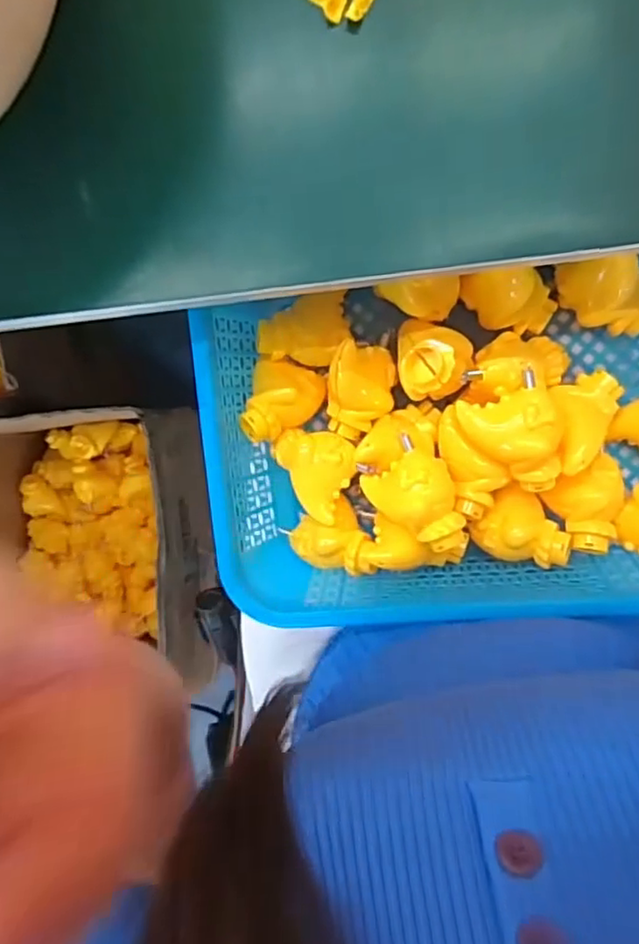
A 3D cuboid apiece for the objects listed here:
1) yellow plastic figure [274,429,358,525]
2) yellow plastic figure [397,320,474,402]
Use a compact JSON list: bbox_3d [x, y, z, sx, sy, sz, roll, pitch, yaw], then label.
[{"bbox_3d":[0.002,-0.003,0.430,0.049,0.027,0.067,-33,92,8],"label":"yellow plastic figure"},{"bbox_3d":[0.075,-0.074,0.403,0.047,0.057,0.052,-3,96,6],"label":"yellow plastic figure"}]

